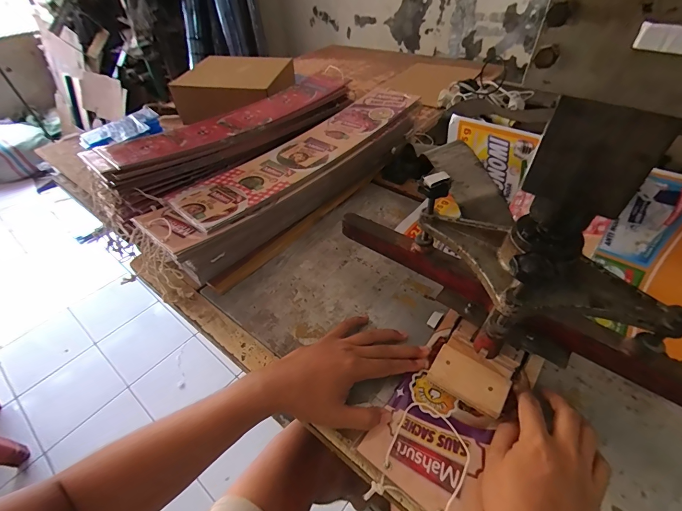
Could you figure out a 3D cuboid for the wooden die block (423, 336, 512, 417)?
[{"bbox_3d":[0.146,0.133,0.372,0.079,0.017,0.068,28,53,26],"label":"wooden die block"}]

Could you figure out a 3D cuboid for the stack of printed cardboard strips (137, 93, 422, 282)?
[{"bbox_3d":[-0.067,-0.163,0.637,0.148,0.095,0.601,33,55,29],"label":"stack of printed cardboard strips"}]

